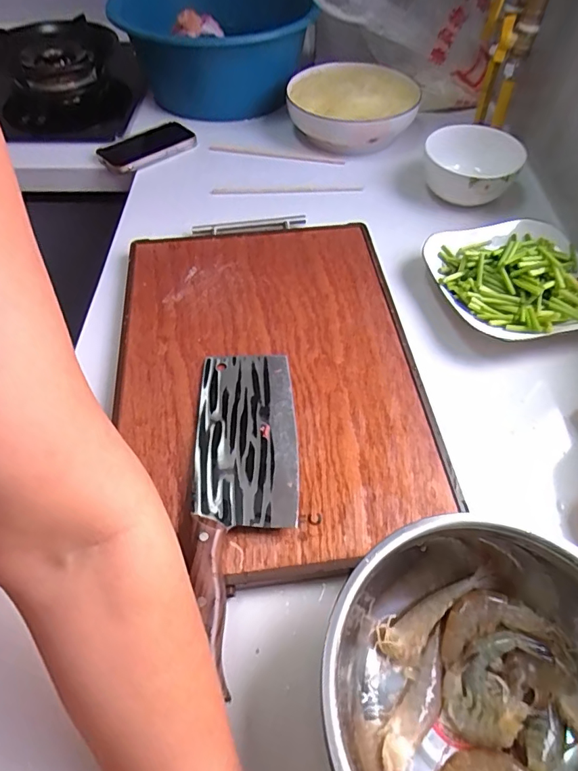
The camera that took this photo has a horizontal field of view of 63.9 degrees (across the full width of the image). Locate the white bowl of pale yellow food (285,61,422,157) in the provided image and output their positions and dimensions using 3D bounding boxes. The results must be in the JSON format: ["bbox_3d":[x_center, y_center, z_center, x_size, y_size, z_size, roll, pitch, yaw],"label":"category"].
[{"bbox_3d":[0.096,-0.435,0.732,0.194,0.065,0.167,14,56,10],"label":"white bowl of pale yellow food"}]

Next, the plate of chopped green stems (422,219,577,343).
[{"bbox_3d":[0.256,-0.131,0.515,0.170,0.037,0.176,0,54,0],"label":"plate of chopped green stems"}]

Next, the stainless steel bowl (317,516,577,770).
[{"bbox_3d":[0.131,0.207,0.290,0.205,0.090,0.219,0,54,0],"label":"stainless steel bowl"}]

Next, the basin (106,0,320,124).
[{"bbox_3d":[-0.114,-0.603,0.814,0.300,0.139,0.300,0,56,0],"label":"basin"}]

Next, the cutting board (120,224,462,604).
[{"bbox_3d":[-0.024,-0.034,0.475,0.291,0.019,0.438,-7,57,-4],"label":"cutting board"}]

